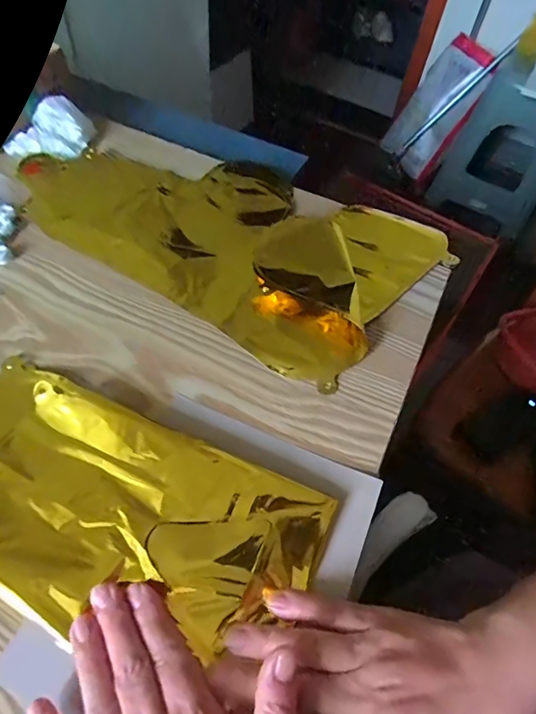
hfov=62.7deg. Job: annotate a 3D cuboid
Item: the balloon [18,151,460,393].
[{"bbox_3d":[-0.044,-0.146,0.442,0.388,0.023,0.229,31,59,17],"label":"balloon"}]

